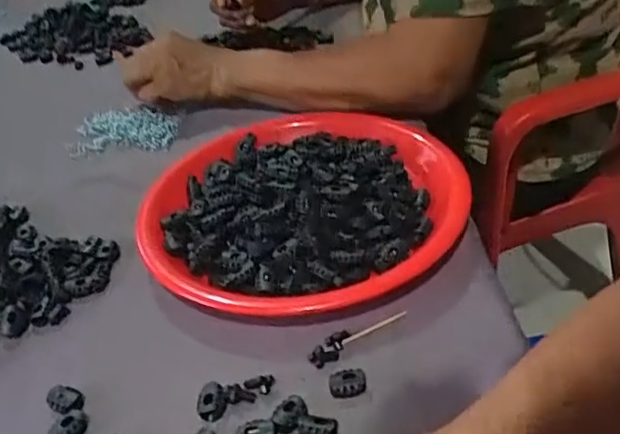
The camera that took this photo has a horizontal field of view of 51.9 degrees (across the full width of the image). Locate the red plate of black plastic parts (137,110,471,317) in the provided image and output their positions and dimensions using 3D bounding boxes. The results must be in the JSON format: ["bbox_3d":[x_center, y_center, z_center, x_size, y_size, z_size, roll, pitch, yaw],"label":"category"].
[{"bbox_3d":[-0.002,-0.009,0.509,0.238,0.041,0.241,-6,36,4],"label":"red plate of black plastic parts"}]

